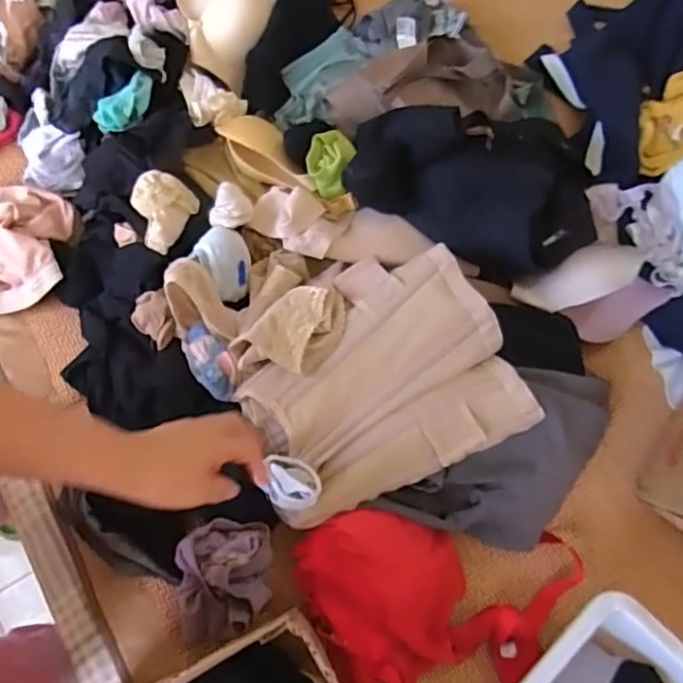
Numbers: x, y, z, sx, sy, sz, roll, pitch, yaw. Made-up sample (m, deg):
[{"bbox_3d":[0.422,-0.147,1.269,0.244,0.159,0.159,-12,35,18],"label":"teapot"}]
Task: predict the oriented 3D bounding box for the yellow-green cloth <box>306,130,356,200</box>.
[{"bbox_3d":[-0.013,-0.221,0.724,0.051,0.031,0.081,16,72,6],"label":"yellow-green cloth"}]

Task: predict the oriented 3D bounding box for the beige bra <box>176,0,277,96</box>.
[{"bbox_3d":[-0.144,-0.462,0.829,0.154,0.081,0.190,-16,71,-4],"label":"beige bra"}]

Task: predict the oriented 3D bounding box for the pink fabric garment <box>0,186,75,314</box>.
[{"bbox_3d":[-0.428,-0.118,0.751,0.162,0.061,0.151,0,71,1],"label":"pink fabric garment"}]

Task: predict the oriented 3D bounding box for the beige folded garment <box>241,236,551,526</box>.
[{"bbox_3d":[0.031,0.034,0.641,0.279,0.076,0.241,-24,72,-7],"label":"beige folded garment"}]

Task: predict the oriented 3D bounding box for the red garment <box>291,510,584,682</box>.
[{"bbox_3d":[0.109,0.265,0.627,0.299,0.053,0.191,-10,71,-2],"label":"red garment"}]

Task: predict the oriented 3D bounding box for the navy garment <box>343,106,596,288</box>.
[{"bbox_3d":[0.162,-0.201,0.712,0.291,0.114,0.186,24,73,9],"label":"navy garment"}]

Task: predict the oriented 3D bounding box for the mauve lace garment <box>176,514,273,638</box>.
[{"bbox_3d":[-0.126,0.250,0.626,0.098,0.060,0.116,0,71,1],"label":"mauve lace garment"}]

